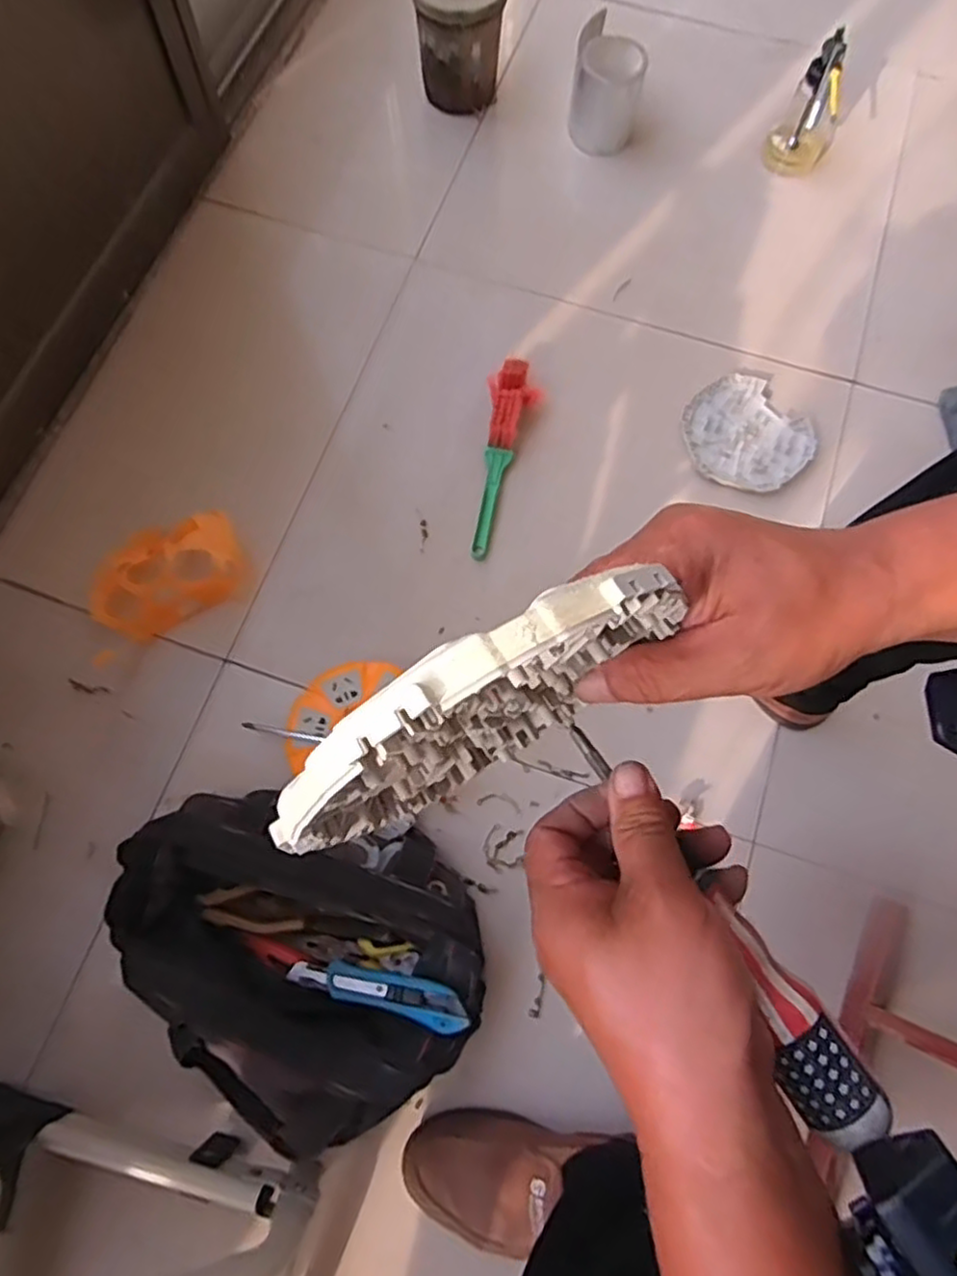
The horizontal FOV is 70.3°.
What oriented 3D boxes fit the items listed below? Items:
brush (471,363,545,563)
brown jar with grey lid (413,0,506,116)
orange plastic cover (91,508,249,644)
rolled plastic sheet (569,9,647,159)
[{"bbox_3d":[0.025,-0.213,0.813,0.061,0.031,0.249,12,89,3],"label":"brush"},{"bbox_3d":[-0.028,-0.822,0.926,0.119,0.133,0.116,10,74,1],"label":"brown jar with grey lid"},{"bbox_3d":[-0.347,-0.078,0.745,0.172,0.058,0.119,-27,77,-9],"label":"orange plastic cover"},{"bbox_3d":[0.181,-0.783,0.968,0.096,0.143,0.134,7,74,0],"label":"rolled plastic sheet"}]

